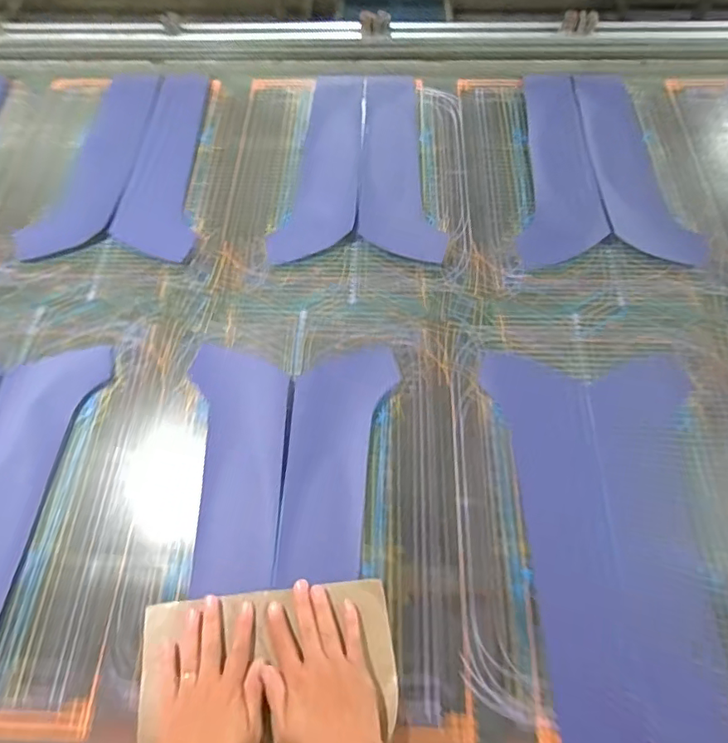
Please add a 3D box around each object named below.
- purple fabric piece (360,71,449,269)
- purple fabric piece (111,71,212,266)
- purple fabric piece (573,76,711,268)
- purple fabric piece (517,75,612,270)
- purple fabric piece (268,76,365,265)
[{"bbox_3d":[0.060,-0.374,0.918,0.130,0.012,0.449,0,63,0],"label":"purple fabric piece"},{"bbox_3d":[-0.343,-0.376,0.929,0.133,0.010,0.442,0,63,0],"label":"purple fabric piece"},{"bbox_3d":[0.468,-0.364,0.913,0.147,0.012,0.444,4,62,-2],"label":"purple fabric piece"},{"bbox_3d":[0.328,-0.361,0.904,0.133,0.014,0.452,4,63,2],"label":"purple fabric piece"},{"bbox_3d":[-0.059,-0.369,0.921,0.121,0.006,0.443,8,63,4],"label":"purple fabric piece"}]

